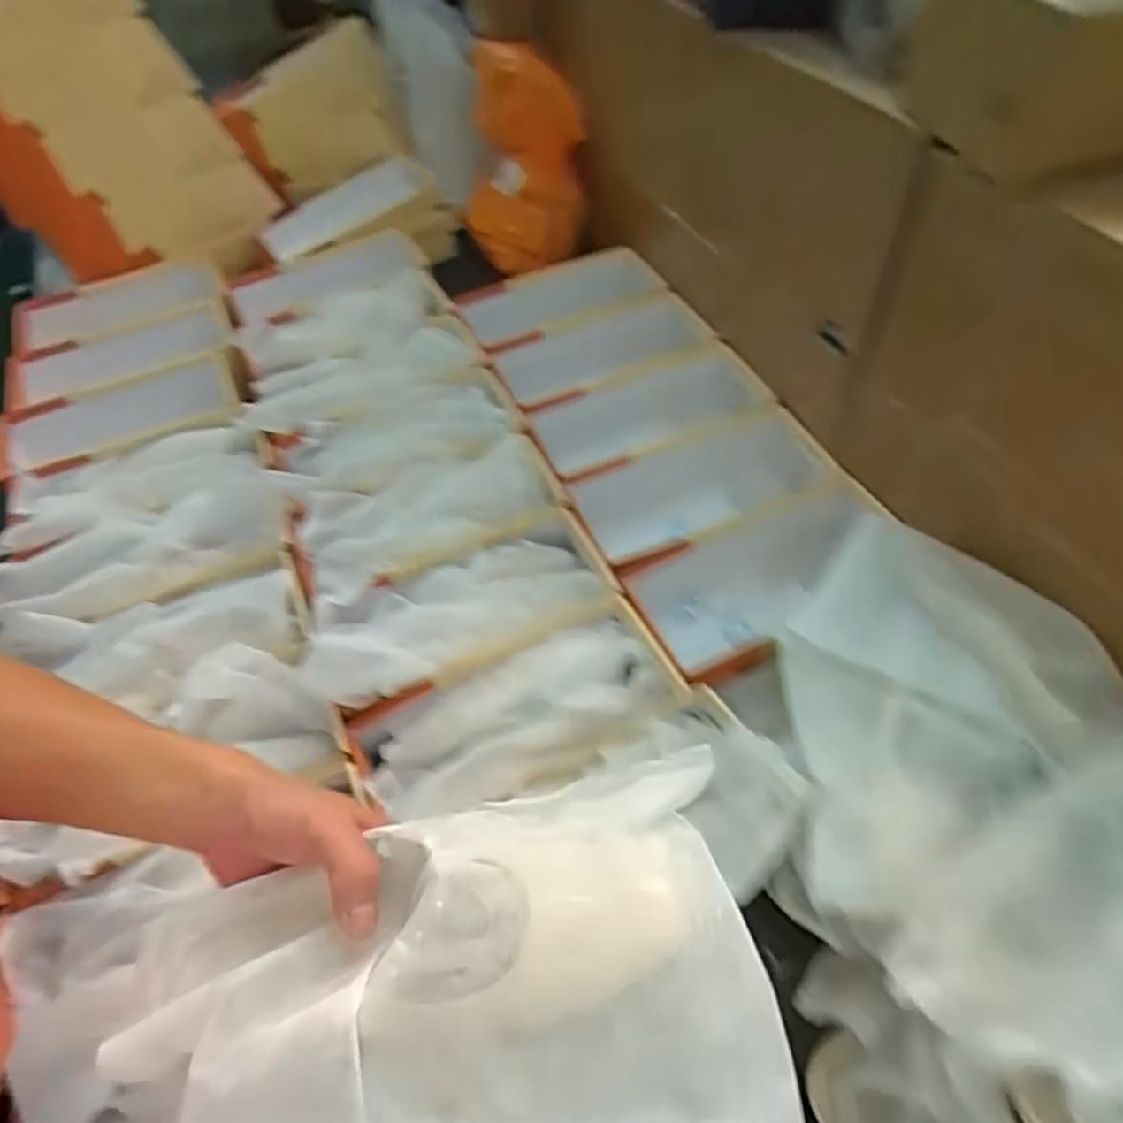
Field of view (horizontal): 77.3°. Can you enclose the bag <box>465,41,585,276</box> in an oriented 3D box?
[{"bbox_3d":[-0.061,-0.595,1.055,0.216,0.283,0.117,25,60,22],"label":"bag"}]

